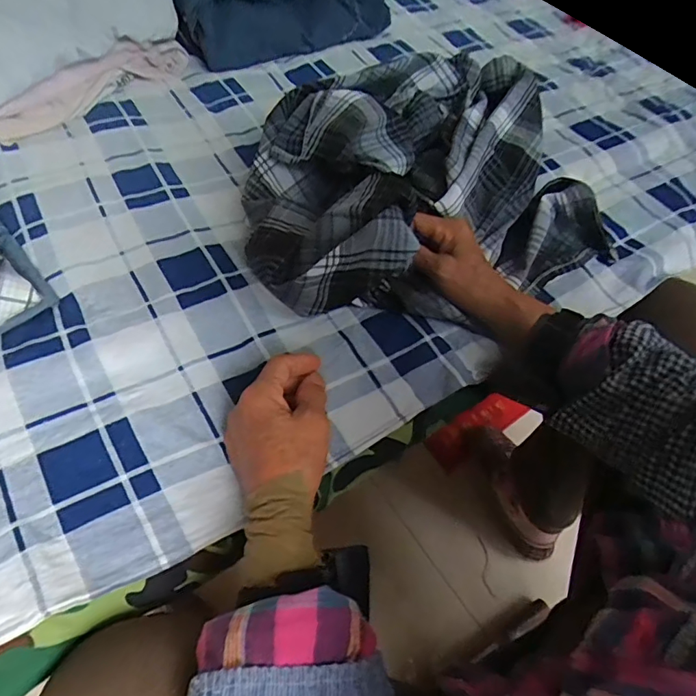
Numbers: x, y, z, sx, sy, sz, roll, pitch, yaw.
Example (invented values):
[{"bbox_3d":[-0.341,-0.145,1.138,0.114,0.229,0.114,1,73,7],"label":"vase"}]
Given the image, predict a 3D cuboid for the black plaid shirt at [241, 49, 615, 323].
[{"bbox_3d":[0.083,-0.214,0.541,0.377,0.120,0.379,-4,59,-6],"label":"black plaid shirt"}]

